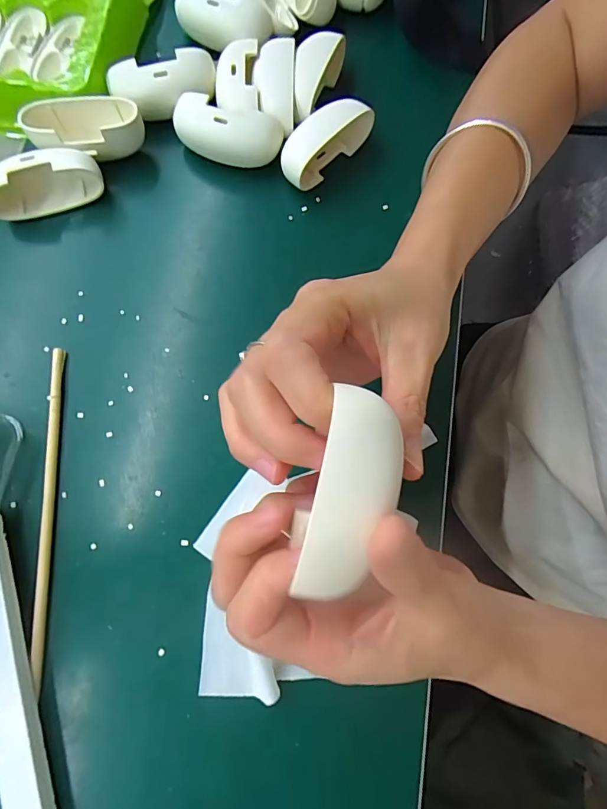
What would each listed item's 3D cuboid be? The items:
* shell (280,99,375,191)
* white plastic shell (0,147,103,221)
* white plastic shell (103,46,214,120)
[{"bbox_3d":[0.013,-0.169,0.264,0.068,0.032,0.026,-43,81,-10],"label":"shell"},{"bbox_3d":[-0.159,-0.136,0.249,0.067,0.034,0.022,-19,78,-5],"label":"white plastic shell"},{"bbox_3d":[-0.090,-0.207,0.263,0.066,0.026,0.021,-19,78,-5],"label":"white plastic shell"}]

